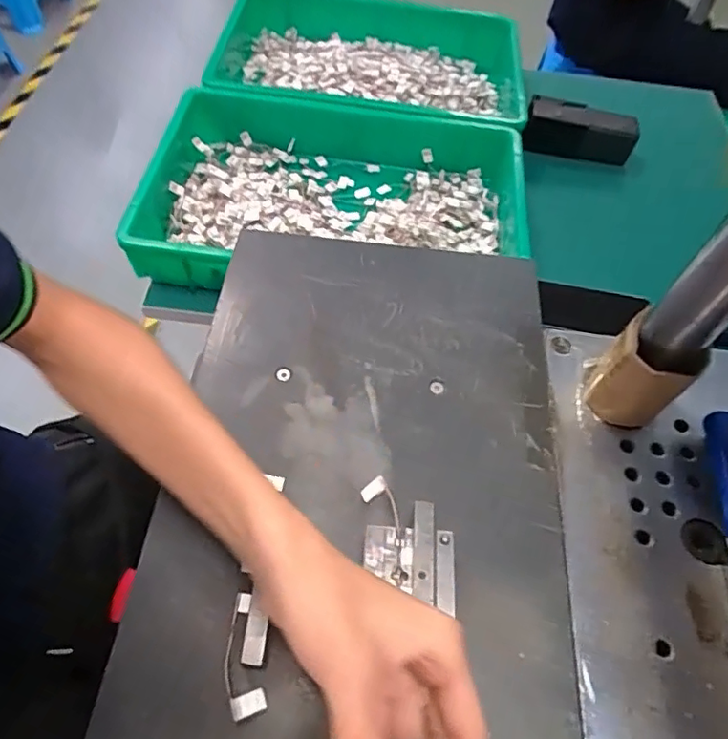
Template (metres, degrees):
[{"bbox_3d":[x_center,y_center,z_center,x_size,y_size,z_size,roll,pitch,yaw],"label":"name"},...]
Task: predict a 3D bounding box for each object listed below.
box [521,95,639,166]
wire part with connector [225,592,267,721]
[{"bbox_3d":[0.309,-0.343,0.808,0.159,0.051,0.058,10,58,1],"label":"box"},{"bbox_3d":[-0.078,0.180,0.356,0.022,0.012,0.070,-10,58,-10],"label":"wire part with connector"}]

